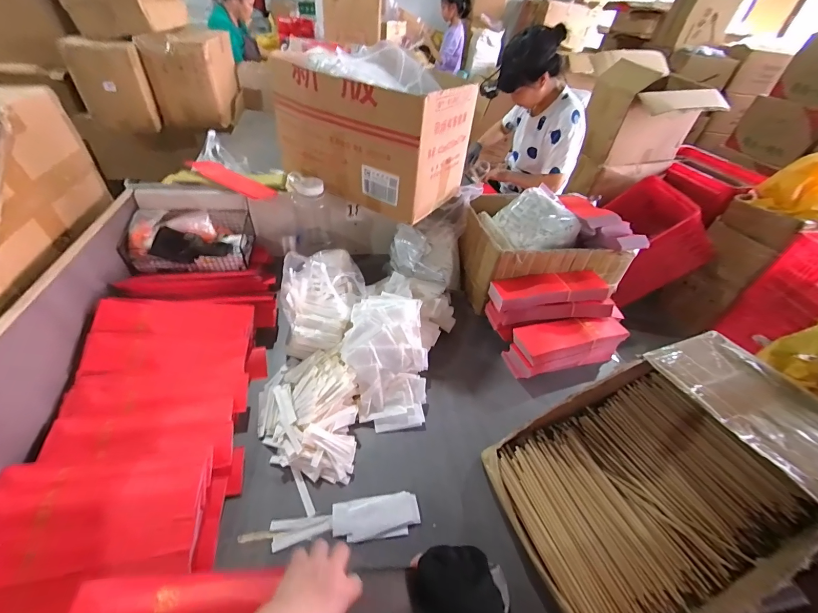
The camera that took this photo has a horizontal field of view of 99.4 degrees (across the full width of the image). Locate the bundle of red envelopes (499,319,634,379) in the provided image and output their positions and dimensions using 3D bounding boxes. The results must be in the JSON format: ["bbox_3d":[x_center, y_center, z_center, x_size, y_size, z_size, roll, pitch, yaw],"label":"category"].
[{"bbox_3d":[0.378,0.089,0.834,0.288,0.076,0.101,-10,46,-18],"label":"bundle of red envelopes"}]

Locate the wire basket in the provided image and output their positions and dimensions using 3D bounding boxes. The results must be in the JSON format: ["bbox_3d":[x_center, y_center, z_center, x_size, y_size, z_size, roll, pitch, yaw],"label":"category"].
[{"bbox_3d":[-0.555,-0.182,0.892,0.267,0.106,0.162,-1,44,-9],"label":"wire basket"}]

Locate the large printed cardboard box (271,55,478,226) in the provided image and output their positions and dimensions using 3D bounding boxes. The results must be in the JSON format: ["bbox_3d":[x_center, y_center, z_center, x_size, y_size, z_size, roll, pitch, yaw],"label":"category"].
[{"bbox_3d":[-0.106,-0.450,0.907,0.442,0.278,0.280,28,47,20],"label":"large printed cardboard box"}]

